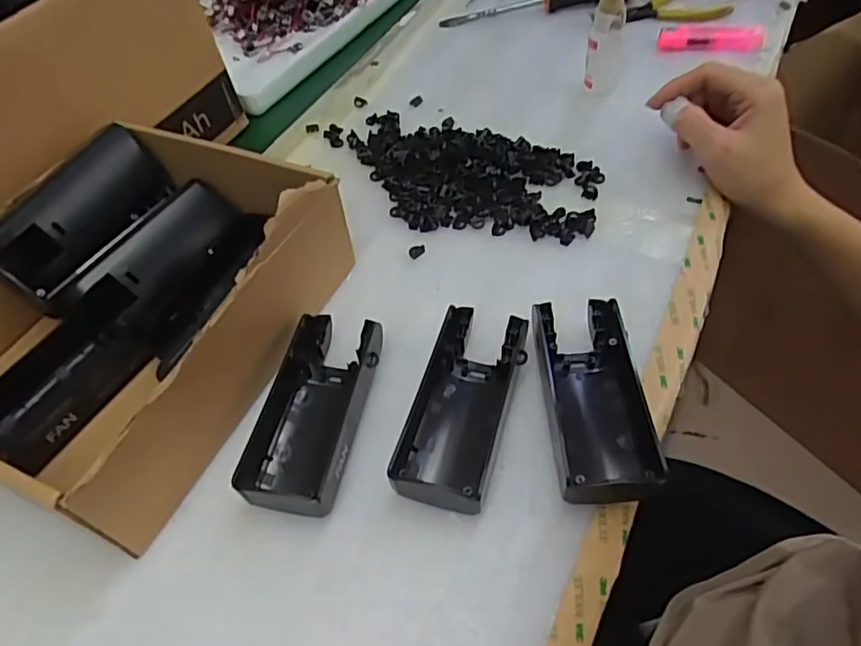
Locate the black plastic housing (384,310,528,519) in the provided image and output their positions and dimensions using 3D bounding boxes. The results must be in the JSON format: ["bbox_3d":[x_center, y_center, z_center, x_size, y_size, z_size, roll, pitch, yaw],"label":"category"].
[{"bbox_3d":[0.016,0.041,0.306,0.047,0.028,0.107,9,54,15],"label":"black plastic housing"}]

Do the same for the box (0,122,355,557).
[{"bbox_3d":[-0.172,-0.011,0.332,0.179,0.085,0.200,17,56,20],"label":"box"}]

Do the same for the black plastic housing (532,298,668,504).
[{"bbox_3d":[0.082,0.036,0.300,0.051,0.027,0.106,-6,51,4],"label":"black plastic housing"}]

